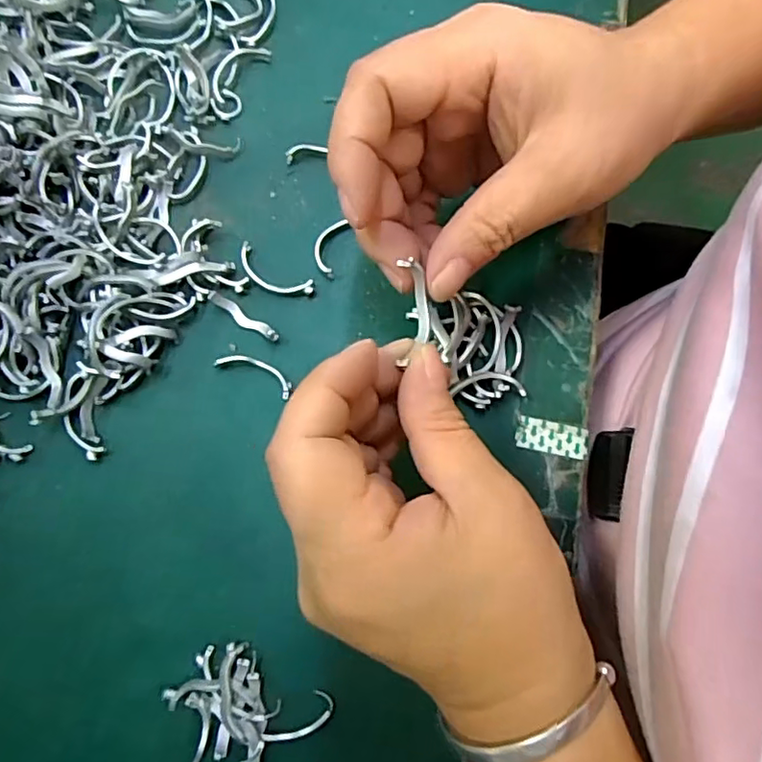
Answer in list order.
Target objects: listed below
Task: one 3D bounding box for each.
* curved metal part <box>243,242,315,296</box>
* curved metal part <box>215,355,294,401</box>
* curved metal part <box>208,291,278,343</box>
[{"bbox_3d":[-0.045,-0.044,0.247,0.036,0.004,0.013,30,78,7],"label":"curved metal part"},{"bbox_3d":[-0.051,-0.004,0.236,0.034,0.006,0.010,26,78,6],"label":"curved metal part"},{"bbox_3d":[-0.056,-0.026,0.241,0.034,0.007,0.006,35,79,8],"label":"curved metal part"}]

